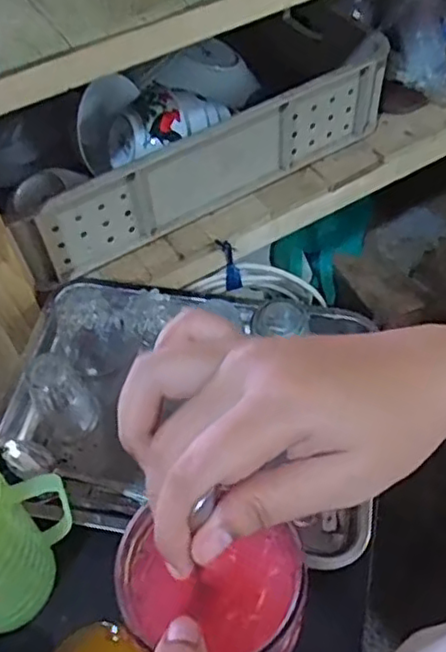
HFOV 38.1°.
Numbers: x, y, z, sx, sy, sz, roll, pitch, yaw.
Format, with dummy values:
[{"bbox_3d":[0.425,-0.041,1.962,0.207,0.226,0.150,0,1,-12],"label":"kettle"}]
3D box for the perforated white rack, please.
[{"bbox_3d":[-0.004,-0.215,0.864,0.557,0.146,0.034,-29,59,-17],"label":"perforated white rack"}]

